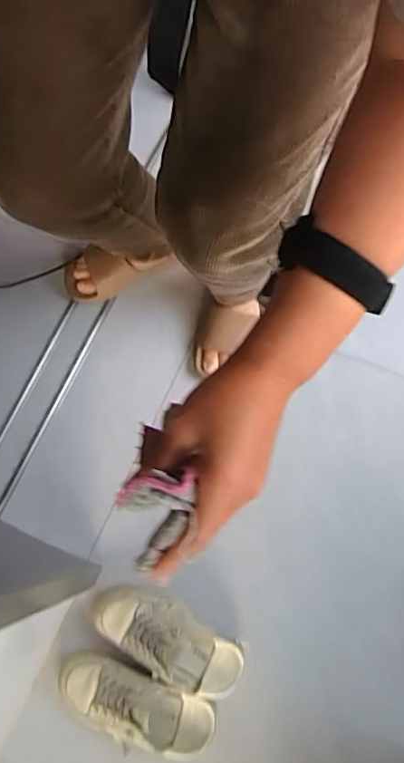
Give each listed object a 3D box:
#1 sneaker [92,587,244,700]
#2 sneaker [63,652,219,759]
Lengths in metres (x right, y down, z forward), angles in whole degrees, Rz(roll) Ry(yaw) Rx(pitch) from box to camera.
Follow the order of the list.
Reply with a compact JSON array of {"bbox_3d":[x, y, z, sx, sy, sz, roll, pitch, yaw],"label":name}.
[{"bbox_3d":[-0.050,0.377,0.771,0.233,0.083,0.094,27,75,9],"label":"sneaker"},{"bbox_3d":[-0.095,0.462,0.748,0.231,0.080,0.097,12,74,4],"label":"sneaker"}]

